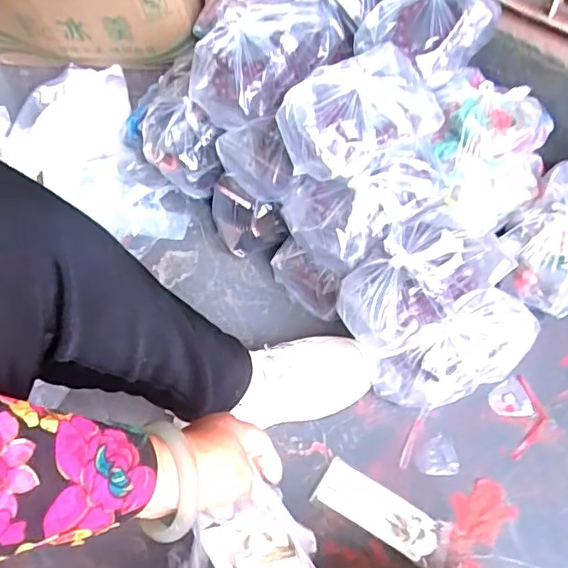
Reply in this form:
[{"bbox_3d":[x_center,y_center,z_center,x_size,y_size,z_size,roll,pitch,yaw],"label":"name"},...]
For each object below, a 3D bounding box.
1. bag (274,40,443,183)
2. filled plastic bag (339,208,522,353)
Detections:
[{"bbox_3d":[0.082,-0.180,0.622,0.170,0.067,0.105,-29,68,-15],"label":"bag"},{"bbox_3d":[0.142,-0.010,0.621,0.160,0.104,0.111,-27,68,-15],"label":"filled plastic bag"}]

